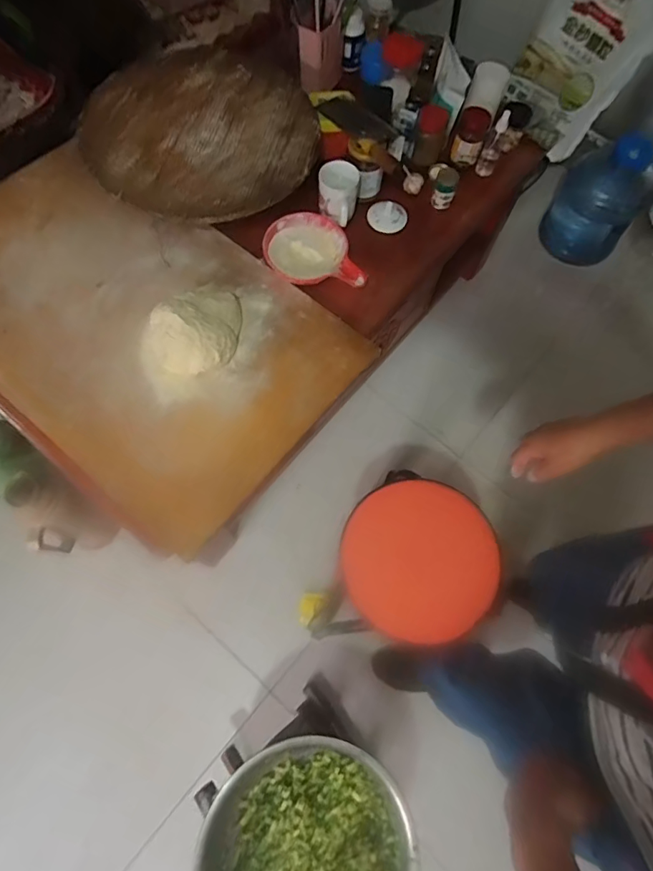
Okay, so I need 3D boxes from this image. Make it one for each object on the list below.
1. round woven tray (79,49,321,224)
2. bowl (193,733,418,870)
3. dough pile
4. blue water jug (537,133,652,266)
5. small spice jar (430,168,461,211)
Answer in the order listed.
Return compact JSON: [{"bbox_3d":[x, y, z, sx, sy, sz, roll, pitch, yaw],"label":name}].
[{"bbox_3d":[-0.233,-0.610,0.922,0.419,0.074,0.448,1,70,-2],"label":"round woven tray"},{"bbox_3d":[-0.024,0.656,0.730,0.323,0.102,0.310,28,72,8],"label":"bowl"},{"bbox_3d":[-0.229,-0.190,0.836,0.156,0.081,0.147,1,70,-2],"label":"dough pile"},{"bbox_3d":[0.881,-0.759,1.480,0.241,0.381,0.281,38,73,11],"label":"blue water jug"},{"bbox_3d":[0.256,-0.533,1.012,0.046,0.083,0.051,19,71,4],"label":"small spice jar"}]

